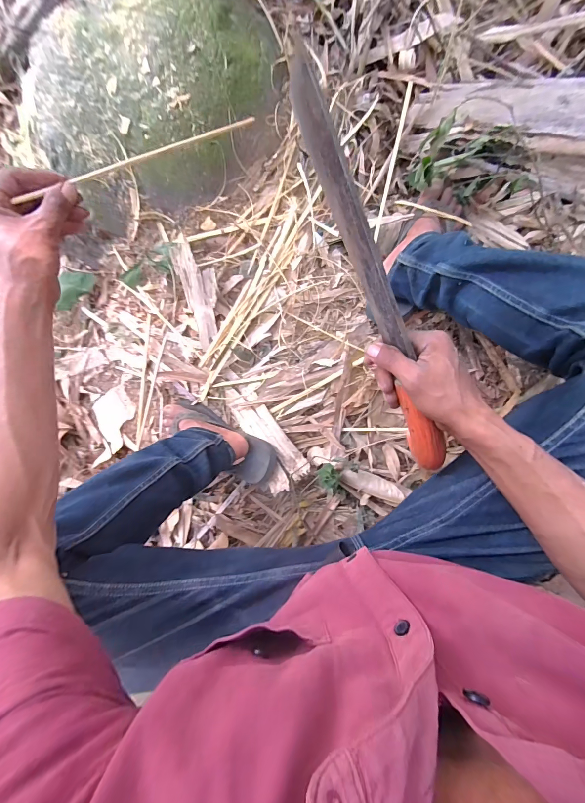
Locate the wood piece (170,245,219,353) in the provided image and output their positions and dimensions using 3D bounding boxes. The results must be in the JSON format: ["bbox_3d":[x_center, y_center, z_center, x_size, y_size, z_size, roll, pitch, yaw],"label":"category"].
[{"bbox_3d":[-0.174,-0.203,0.652,0.064,0.019,0.191,-12,107,5],"label":"wood piece"}]

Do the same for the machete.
[{"bbox_3d":[0.081,-0.079,0.304,0.027,0.043,0.372,-25,114,5],"label":"machete"}]

